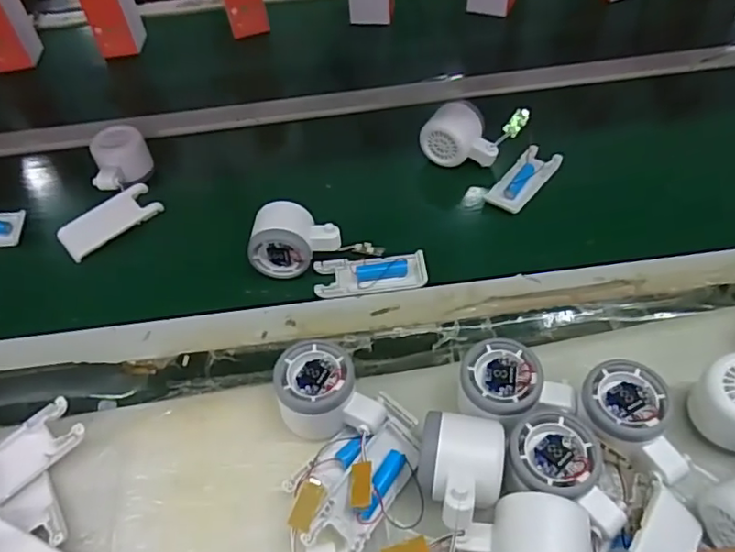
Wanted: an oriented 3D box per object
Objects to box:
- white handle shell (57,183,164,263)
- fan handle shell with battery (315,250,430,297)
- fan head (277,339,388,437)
[{"bbox_3d":[-0.275,-0.060,0.611,0.103,0.038,0.018,-35,13,-18],"label":"white handle shell"},{"bbox_3d":[0.003,-0.005,0.542,0.104,0.013,0.044,-7,50,0],"label":"fan handle shell with battery"},{"bbox_3d":[-0.027,0.091,0.434,0.081,0.062,0.059,2,51,6],"label":"fan head"}]

